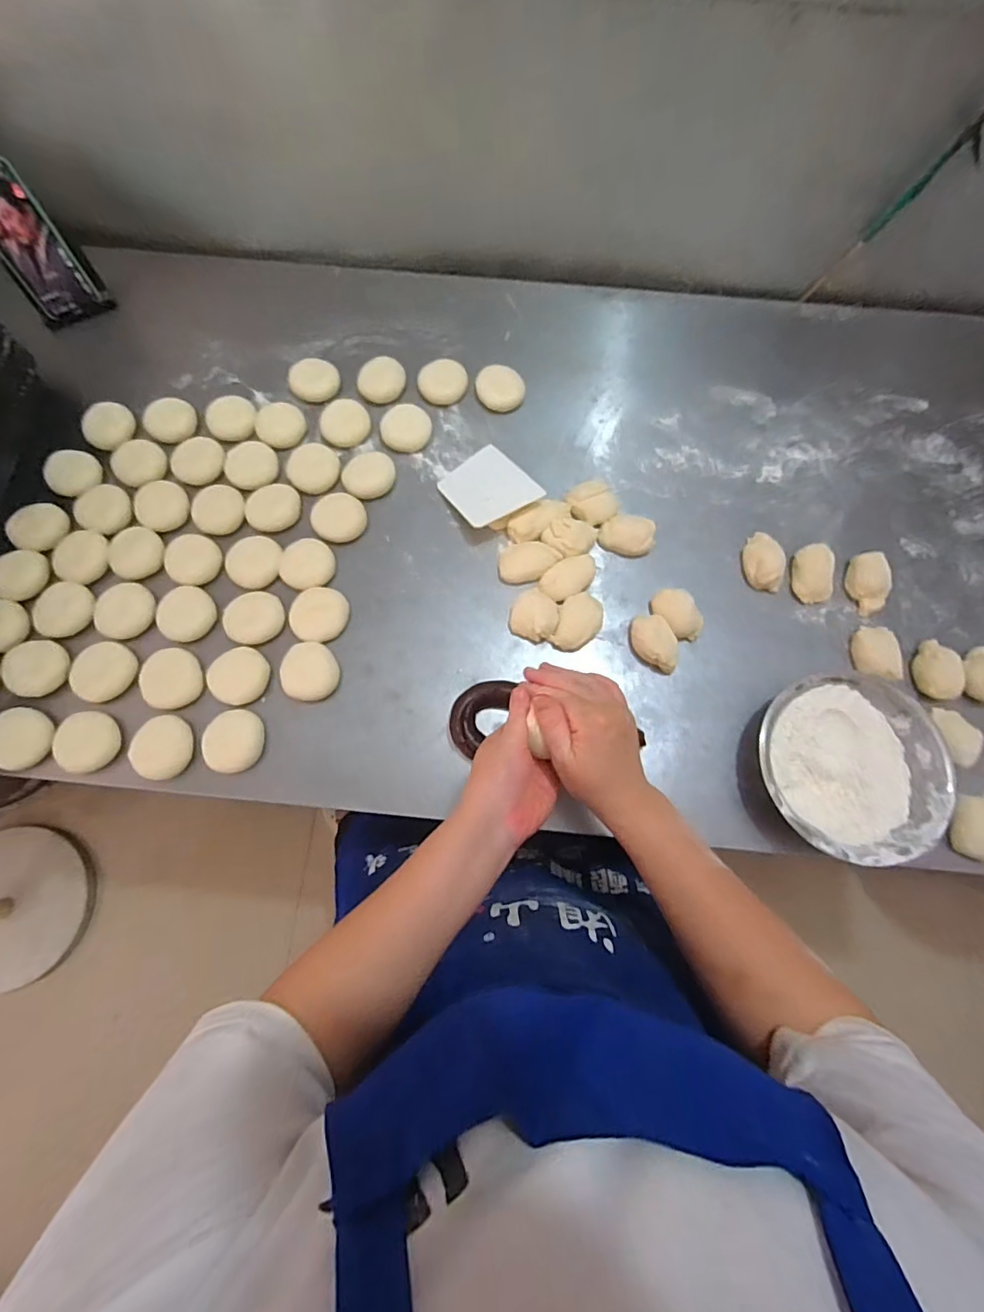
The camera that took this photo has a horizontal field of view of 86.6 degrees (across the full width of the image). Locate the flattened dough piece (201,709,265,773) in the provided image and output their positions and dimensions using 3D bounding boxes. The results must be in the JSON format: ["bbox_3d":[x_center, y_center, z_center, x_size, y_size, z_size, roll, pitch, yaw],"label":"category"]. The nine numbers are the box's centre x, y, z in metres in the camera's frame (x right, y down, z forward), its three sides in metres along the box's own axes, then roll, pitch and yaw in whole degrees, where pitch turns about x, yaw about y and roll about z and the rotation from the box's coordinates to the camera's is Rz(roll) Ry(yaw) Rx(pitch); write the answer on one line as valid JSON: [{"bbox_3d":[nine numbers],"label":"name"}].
[{"bbox_3d":[-0.285,0.094,0.574,0.062,0.012,0.065,0,73,-1],"label":"flattened dough piece"}]

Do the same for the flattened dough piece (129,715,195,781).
[{"bbox_3d":[-0.363,0.100,0.577,0.065,0.020,0.060,0,73,-1],"label":"flattened dough piece"}]

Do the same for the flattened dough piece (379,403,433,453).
[{"bbox_3d":[-0.115,-0.305,0.698,0.065,0.017,0.061,0,73,-1],"label":"flattened dough piece"}]

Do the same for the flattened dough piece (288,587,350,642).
[{"bbox_3d":[-0.205,-0.050,0.618,0.063,0.013,0.066,0,73,-1],"label":"flattened dough piece"}]

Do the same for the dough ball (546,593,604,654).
[{"bbox_3d":[0.100,-0.038,0.614,0.051,0.024,0.070,29,75,8],"label":"dough ball"}]

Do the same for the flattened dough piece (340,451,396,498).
[{"bbox_3d":[-0.158,-0.234,0.675,0.068,0.011,0.063,0,73,-1],"label":"flattened dough piece"}]

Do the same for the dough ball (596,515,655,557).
[{"bbox_3d":[0.168,-0.150,0.648,0.068,0.028,0.043,15,73,4],"label":"dough ball"}]

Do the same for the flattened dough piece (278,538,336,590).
[{"bbox_3d":[-0.225,-0.112,0.636,0.064,0.008,0.064,0,73,-1],"label":"flattened dough piece"}]

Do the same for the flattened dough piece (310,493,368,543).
[{"bbox_3d":[-0.192,-0.173,0.654,0.065,0.010,0.063,-3,73,-1],"label":"flattened dough piece"}]

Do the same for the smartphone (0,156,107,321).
[{"bbox_3d":[-0.617,-0.549,0.696,0.079,0.166,0.010,-28,54,-9],"label":"smartphone"}]

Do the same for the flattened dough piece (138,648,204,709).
[{"bbox_3d":[-0.364,0.026,0.592,0.060,0.024,0.061,0,73,-1],"label":"flattened dough piece"}]

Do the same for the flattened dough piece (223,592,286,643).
[{"bbox_3d":[-0.279,-0.045,0.614,0.063,0.014,0.064,0,73,-1],"label":"flattened dough piece"}]

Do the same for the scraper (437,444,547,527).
[{"bbox_3d":[-0.006,-0.211,0.653,0.093,0.008,0.111,-34,63,-3],"label":"scraper"}]

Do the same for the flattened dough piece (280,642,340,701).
[{"bbox_3d":[-0.209,0.018,0.597,0.062,0.012,0.064,0,73,-1],"label":"flattened dough piece"}]

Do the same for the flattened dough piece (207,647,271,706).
[{"bbox_3d":[-0.288,0.022,0.592,0.061,0.010,0.064,0,73,-1],"label":"flattened dough piece"}]

